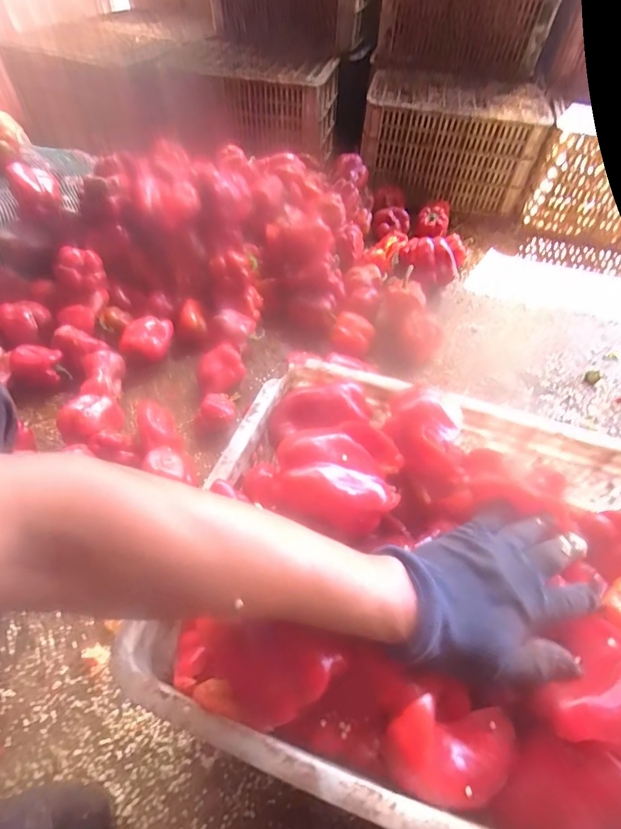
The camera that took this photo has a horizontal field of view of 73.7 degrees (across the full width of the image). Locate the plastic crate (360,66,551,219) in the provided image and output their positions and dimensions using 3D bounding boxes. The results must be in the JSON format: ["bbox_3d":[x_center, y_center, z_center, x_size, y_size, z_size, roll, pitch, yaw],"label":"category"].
[{"bbox_3d":[0.439,-0.884,1.362,0.515,0.307,0.417,11,52,7],"label":"plastic crate"}]

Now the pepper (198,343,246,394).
[{"bbox_3d":[-0.181,-0.097,0.832,0.094,0.090,0.061,-9,53,-8],"label":"pepper"}]

